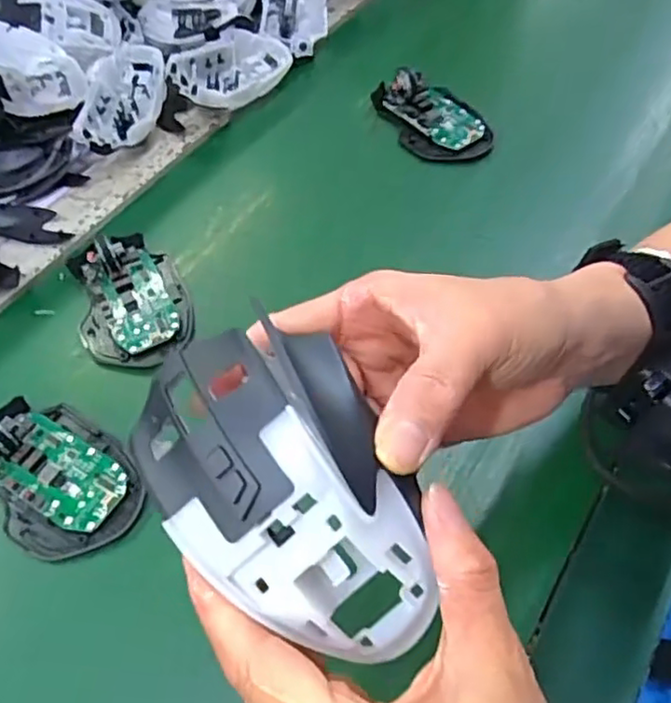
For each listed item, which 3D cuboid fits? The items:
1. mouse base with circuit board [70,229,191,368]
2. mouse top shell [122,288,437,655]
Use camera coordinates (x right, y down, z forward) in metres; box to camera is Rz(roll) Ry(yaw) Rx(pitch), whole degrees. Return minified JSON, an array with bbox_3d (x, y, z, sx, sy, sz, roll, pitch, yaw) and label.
[{"bbox_3d":[-0.144,-0.040,0.449,0.072,0.020,0.106,-21,58,-11],"label":"mouse base with circuit board"},{"bbox_3d":[-0.016,0.044,0.205,0.070,0.046,0.104,-27,59,-15],"label":"mouse top shell"}]

